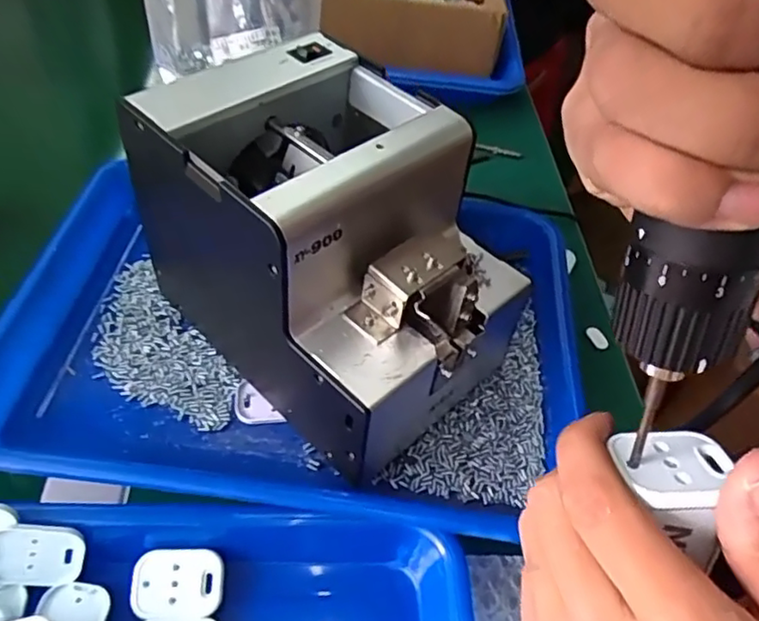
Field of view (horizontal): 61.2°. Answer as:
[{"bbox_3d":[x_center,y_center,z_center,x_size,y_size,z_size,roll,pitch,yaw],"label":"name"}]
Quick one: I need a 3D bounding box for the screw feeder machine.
[{"bbox_3d":[-0.025,-0.033,0.347,0.126,0.144,0.176,-34,60,-31],"label":"screw feeder machine"}]

